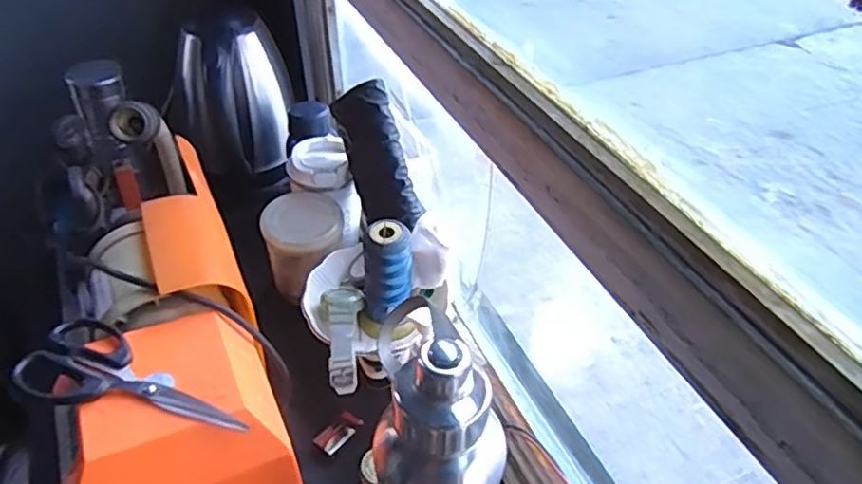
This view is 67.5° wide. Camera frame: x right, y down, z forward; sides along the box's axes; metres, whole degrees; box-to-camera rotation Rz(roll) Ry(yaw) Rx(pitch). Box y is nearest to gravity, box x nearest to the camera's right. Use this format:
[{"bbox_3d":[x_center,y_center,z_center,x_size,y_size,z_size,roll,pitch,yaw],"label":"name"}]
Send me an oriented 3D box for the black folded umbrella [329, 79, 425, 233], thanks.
[{"bbox_3d":[-0.057,-0.086,0.685,0.051,0.063,0.158,-18,88,-18],"label":"black folded umbrella"}]

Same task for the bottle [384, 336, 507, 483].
[{"bbox_3d":[0.003,0.179,0.428,0.082,0.271,0.074,3,42,4],"label":"bottle"}]

